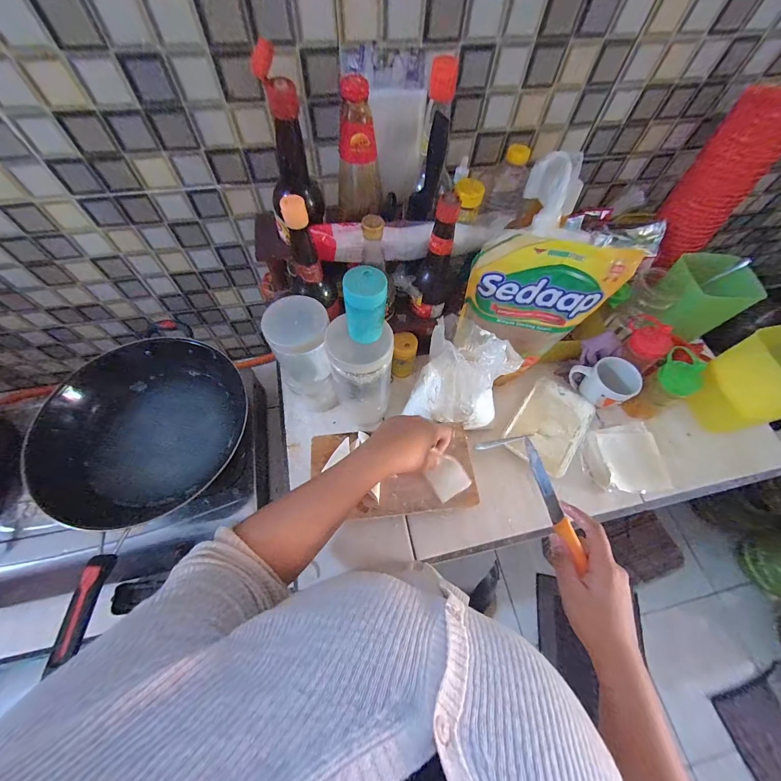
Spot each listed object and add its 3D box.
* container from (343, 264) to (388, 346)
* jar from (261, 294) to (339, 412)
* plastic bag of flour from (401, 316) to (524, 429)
[{"bbox_3d":[-0.028,-0.102,0.396,0.046,0.091,0.042,1,63,-2],"label":"container"},{"bbox_3d":[-0.132,-0.047,0.521,0.086,0.198,0.082,-12,64,-8],"label":"jar"},{"bbox_3d":[0.121,-0.027,0.519,0.134,0.144,0.142,26,65,11],"label":"plastic bag of flour"}]

